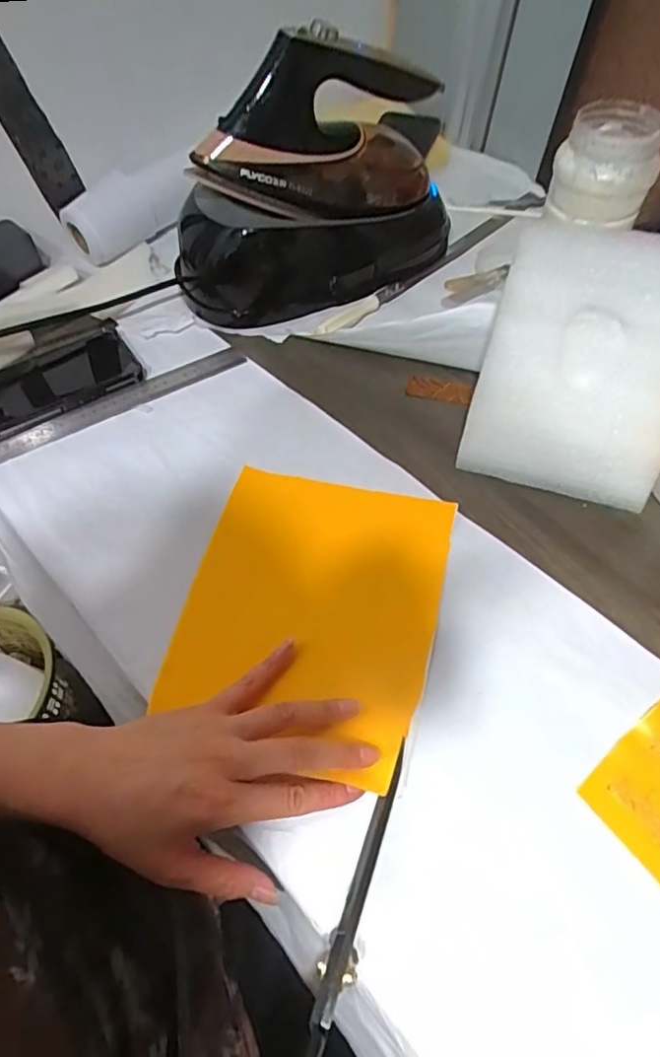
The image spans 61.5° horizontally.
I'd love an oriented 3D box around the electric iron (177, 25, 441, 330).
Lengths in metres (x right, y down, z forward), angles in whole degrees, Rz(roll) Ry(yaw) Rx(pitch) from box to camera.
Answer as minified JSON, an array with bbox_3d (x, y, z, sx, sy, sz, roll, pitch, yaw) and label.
[{"bbox_3d":[-0.018,-0.324,0.526,0.273,0.198,0.108,-14,58,-7],"label":"electric iron"}]

